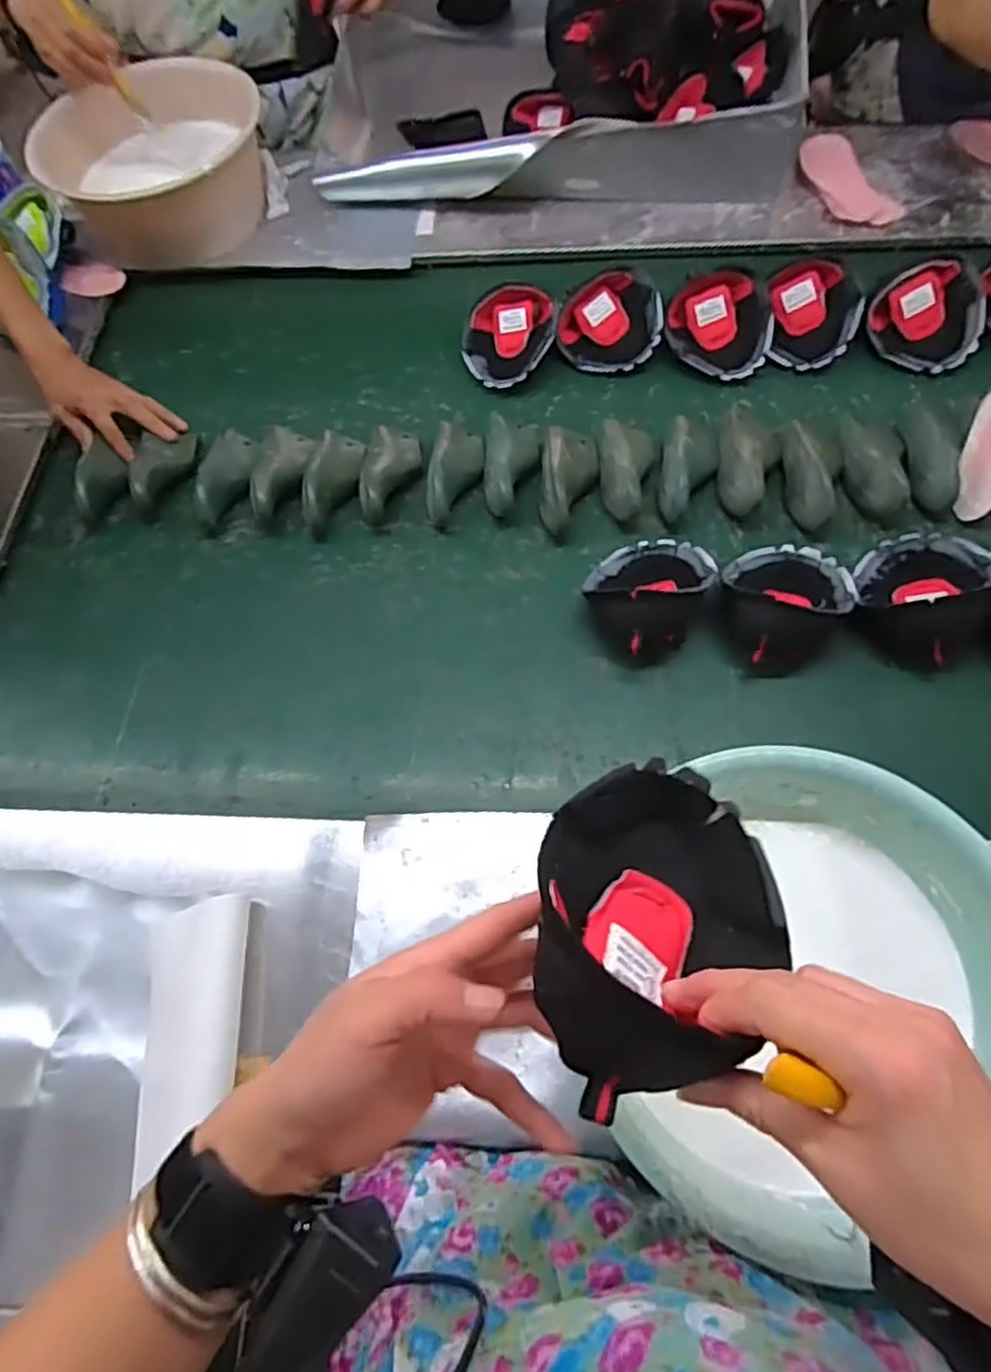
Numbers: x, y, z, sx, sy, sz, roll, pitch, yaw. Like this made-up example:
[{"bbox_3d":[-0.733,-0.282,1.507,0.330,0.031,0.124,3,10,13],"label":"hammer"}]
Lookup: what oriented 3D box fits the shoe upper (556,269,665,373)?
[{"bbox_3d":[0.138,-0.436,0.865,0.127,0.060,0.107,0,66,4],"label":"shoe upper"}]

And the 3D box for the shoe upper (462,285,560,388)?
[{"bbox_3d":[0.016,-0.429,0.868,0.122,0.053,0.120,-1,66,3],"label":"shoe upper"}]

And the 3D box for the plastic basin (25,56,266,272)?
[{"bbox_3d":[-0.461,-0.712,0.969,0.285,0.125,0.285,-1,66,3],"label":"plastic basin"}]

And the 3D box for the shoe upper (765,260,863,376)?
[{"bbox_3d":[0.368,-0.437,0.838,0.111,0.059,0.119,-1,66,3],"label":"shoe upper"}]

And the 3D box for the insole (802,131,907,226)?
[{"bbox_3d":[0.449,-0.651,0.915,0.076,0.015,0.158,-34,76,1],"label":"insole"}]

